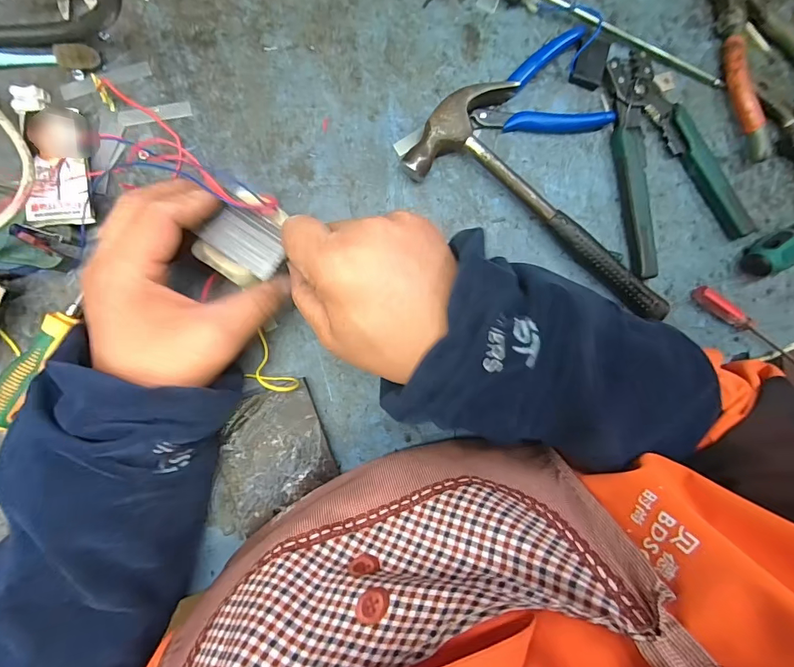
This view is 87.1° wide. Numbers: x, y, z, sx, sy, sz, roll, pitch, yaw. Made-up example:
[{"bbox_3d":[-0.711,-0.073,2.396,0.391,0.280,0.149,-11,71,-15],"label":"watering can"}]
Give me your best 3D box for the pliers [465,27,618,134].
[{"bbox_3d":[0.116,-0.191,0.343,0.112,0.014,0.080,-26,93,-5],"label":"pliers"}]

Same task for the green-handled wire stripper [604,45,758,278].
[{"bbox_3d":[0.217,-0.144,0.352,0.105,0.016,0.172,-26,92,-5],"label":"green-handled wire stripper"}]

